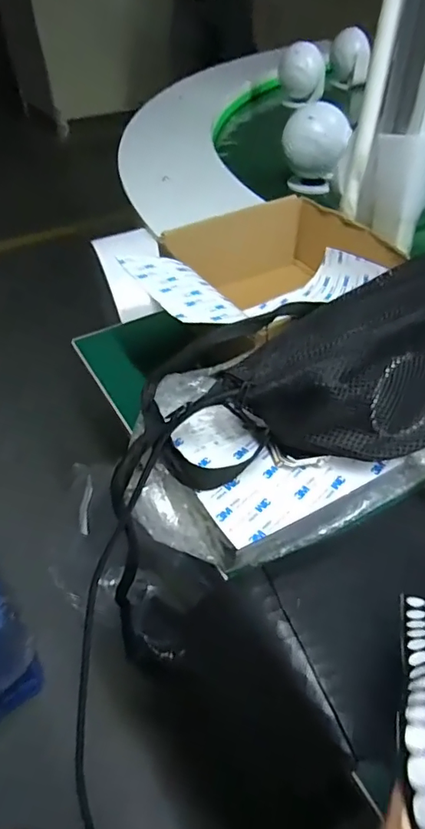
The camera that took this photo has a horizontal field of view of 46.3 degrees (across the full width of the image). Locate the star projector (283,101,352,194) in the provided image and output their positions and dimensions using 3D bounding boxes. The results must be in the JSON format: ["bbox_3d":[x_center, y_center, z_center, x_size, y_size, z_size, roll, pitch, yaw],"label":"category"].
[{"bbox_3d":[0.161,-0.426,0.816,0.083,0.129,0.094,-6,45,-4],"label":"star projector"}]

